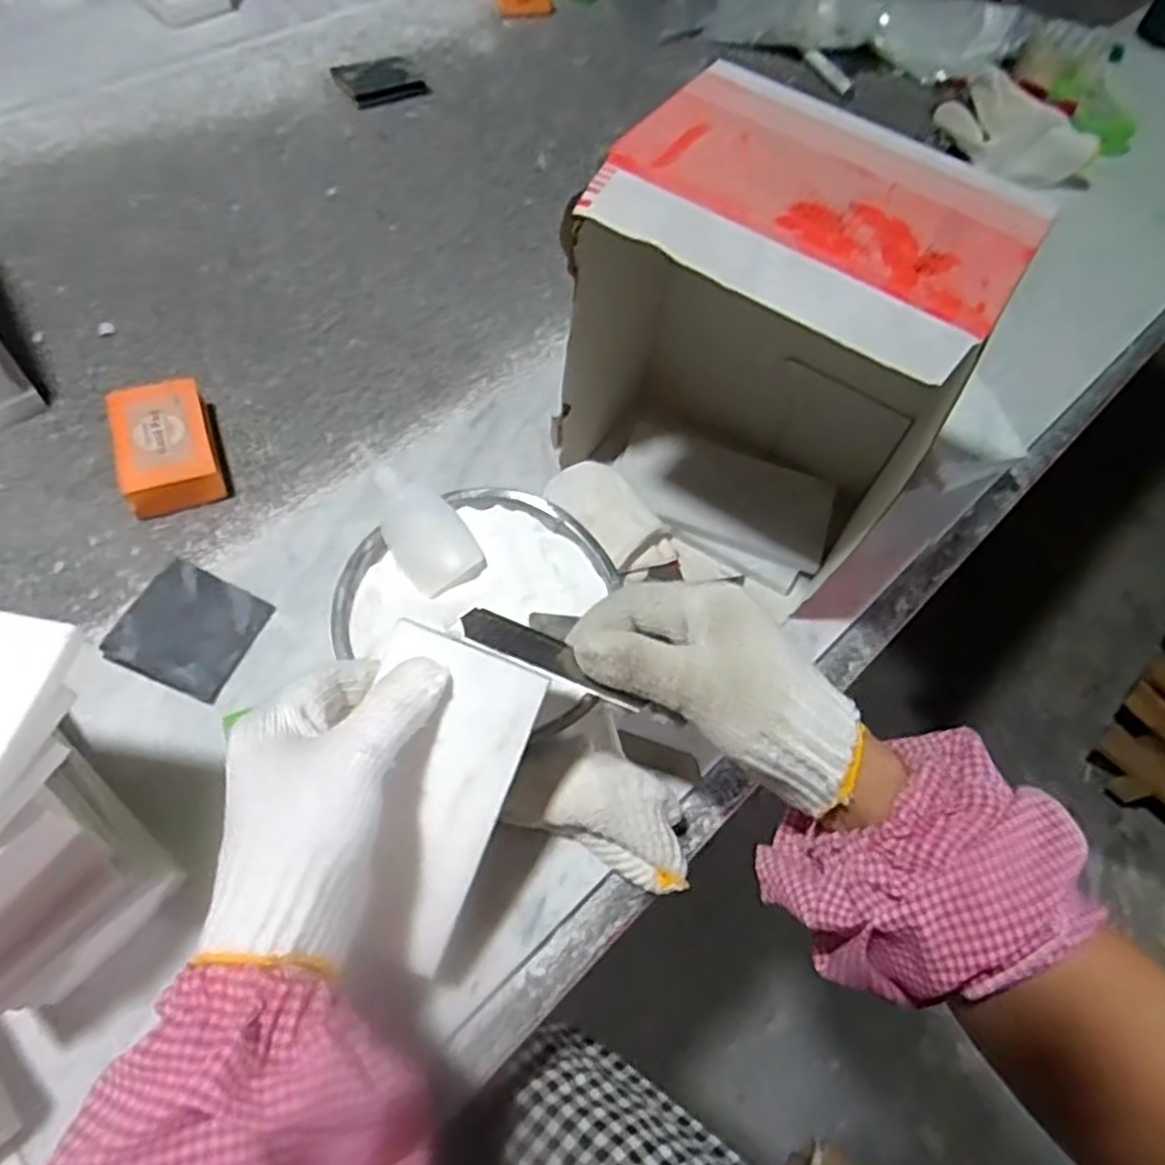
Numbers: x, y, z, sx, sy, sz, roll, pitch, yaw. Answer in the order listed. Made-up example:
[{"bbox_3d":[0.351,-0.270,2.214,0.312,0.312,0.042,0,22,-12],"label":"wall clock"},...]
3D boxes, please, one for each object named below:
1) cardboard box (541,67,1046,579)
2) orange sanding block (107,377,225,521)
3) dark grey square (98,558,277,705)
[{"bbox_3d":[0.095,-0.116,0.449,0.193,0.248,0.154,30,61,13],"label":"cardboard box"},{"bbox_3d":[-0.285,-0.093,0.532,0.058,0.033,0.098,-20,62,-15],"label":"orange sanding block"},{"bbox_3d":[-0.232,0.027,0.457,0.069,0.009,0.069,26,61,-4],"label":"dark grey square"}]

